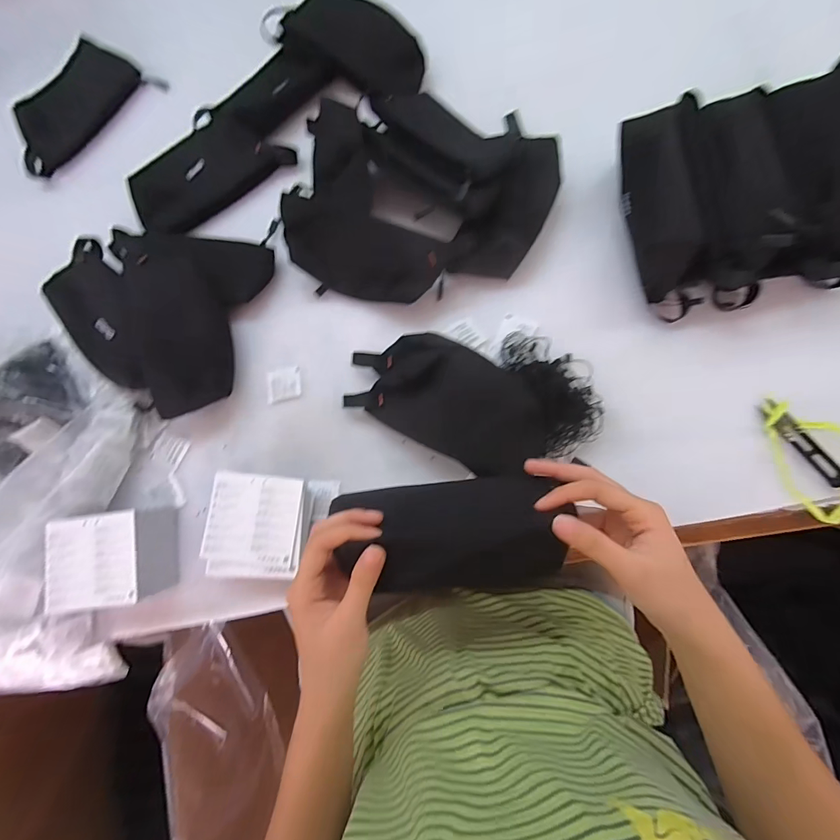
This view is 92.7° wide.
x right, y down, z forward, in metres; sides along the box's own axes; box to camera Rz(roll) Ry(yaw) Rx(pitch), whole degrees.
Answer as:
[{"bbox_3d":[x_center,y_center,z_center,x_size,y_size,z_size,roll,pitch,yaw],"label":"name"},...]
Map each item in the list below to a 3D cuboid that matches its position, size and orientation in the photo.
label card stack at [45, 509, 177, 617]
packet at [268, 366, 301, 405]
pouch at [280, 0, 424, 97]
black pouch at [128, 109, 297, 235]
[{"bbox_3d":[-0.327,0.147,0.430,0.101,0.062,0.090,-9,79,5],"label":"label card stack"},{"bbox_3d":[-0.163,-0.042,0.477,0.041,0.004,0.038,-13,78,4],"label":"packet"},{"bbox_3d":[-0.080,-0.495,0.524,0.182,0.019,0.090,26,86,-4],"label":"pouch"},{"bbox_3d":[-0.277,-0.329,0.527,0.215,0.047,0.077,-30,80,2],"label":"black pouch"}]

